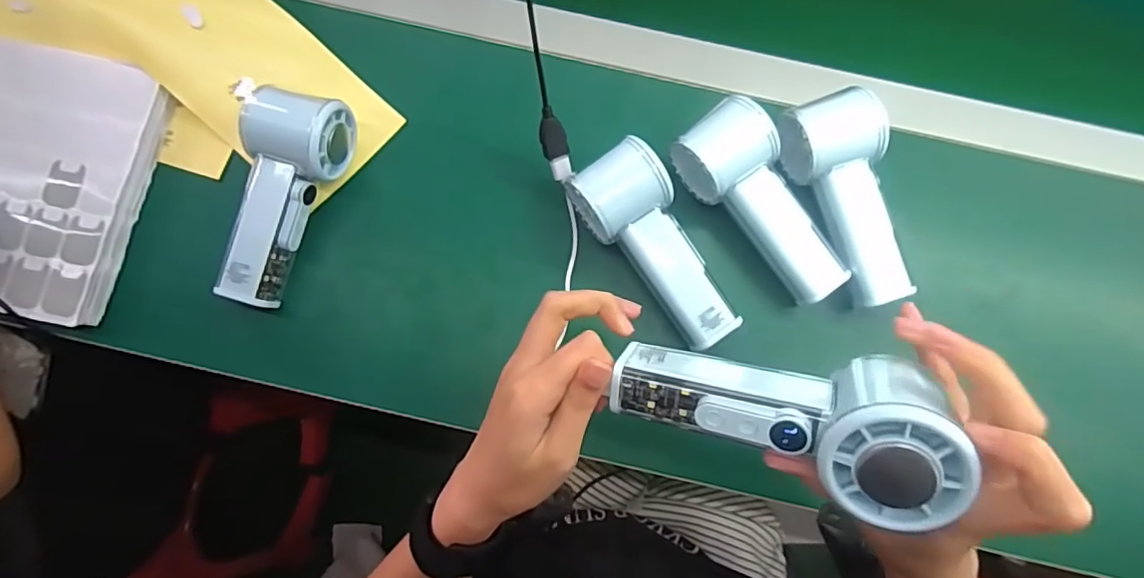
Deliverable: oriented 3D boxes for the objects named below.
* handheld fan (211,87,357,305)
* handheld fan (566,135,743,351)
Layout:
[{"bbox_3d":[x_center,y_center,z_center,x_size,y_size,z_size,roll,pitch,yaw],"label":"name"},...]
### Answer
[{"bbox_3d":[-0.207,-0.067,0.388,0.056,0.050,0.149,19,79,2],"label":"handheld fan"},{"bbox_3d":[0.055,-0.025,0.395,0.063,0.054,0.150,-28,81,-6],"label":"handheld fan"}]

